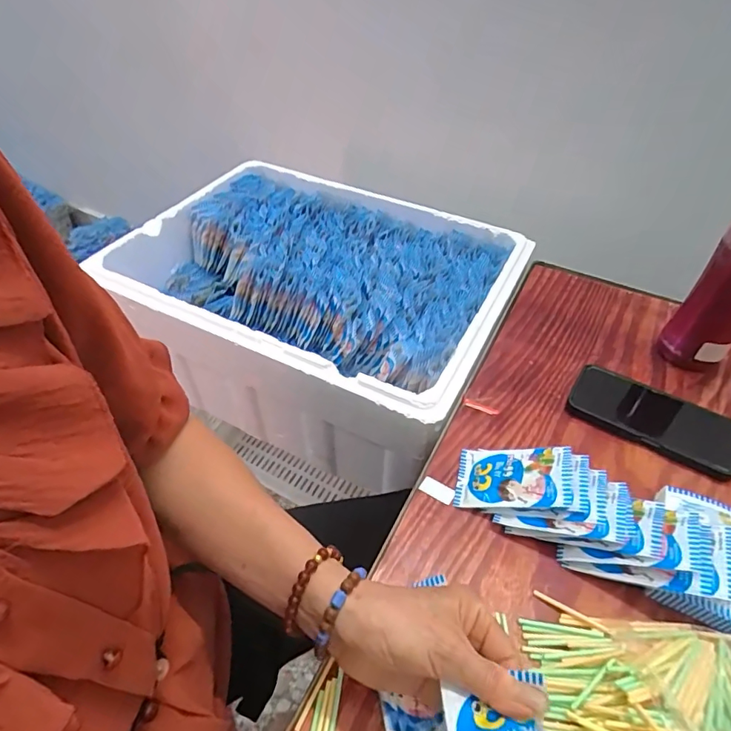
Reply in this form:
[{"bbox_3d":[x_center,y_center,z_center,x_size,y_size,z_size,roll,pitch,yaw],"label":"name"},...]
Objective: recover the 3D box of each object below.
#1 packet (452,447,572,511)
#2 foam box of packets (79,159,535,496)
[{"bbox_3d":[0.136,0.104,0.441,0.102,0.013,0.062,-9,41,30],"label":"packet"},{"bbox_3d":[-0.076,-0.105,0.768,0.559,0.194,0.410,23,49,19],"label":"foam box of packets"}]

